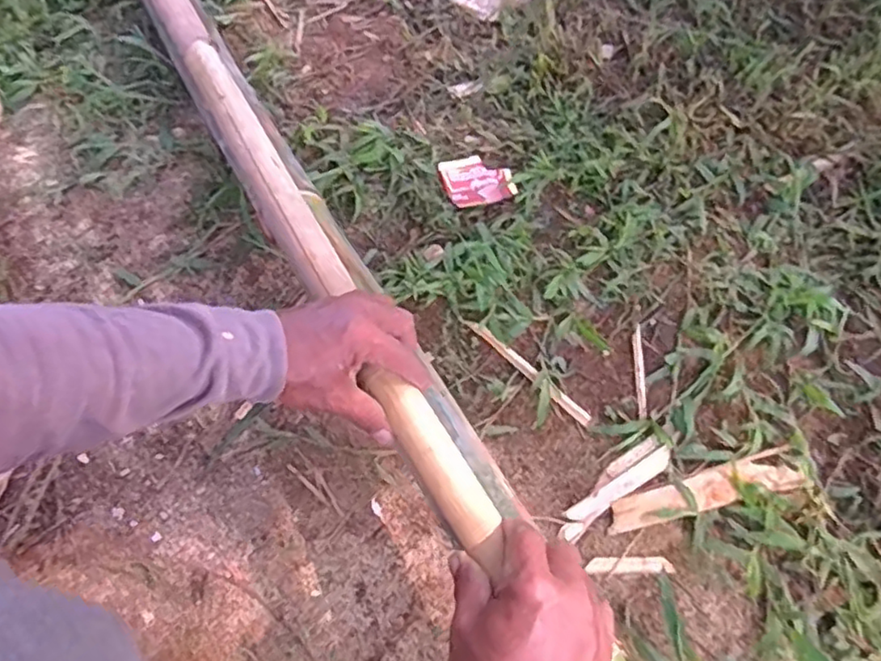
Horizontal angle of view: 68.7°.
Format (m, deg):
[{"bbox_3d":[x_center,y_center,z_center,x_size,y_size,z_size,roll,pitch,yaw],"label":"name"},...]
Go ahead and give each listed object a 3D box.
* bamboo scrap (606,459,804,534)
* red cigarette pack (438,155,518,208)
[{"bbox_3d":[0.264,0.163,0.648,0.195,0.015,0.035,-12,65,-7],"label":"bamboo scrap"},{"bbox_3d":[0.045,-0.188,0.803,0.083,0.009,0.072,-15,66,-9],"label":"red cigarette pack"}]

